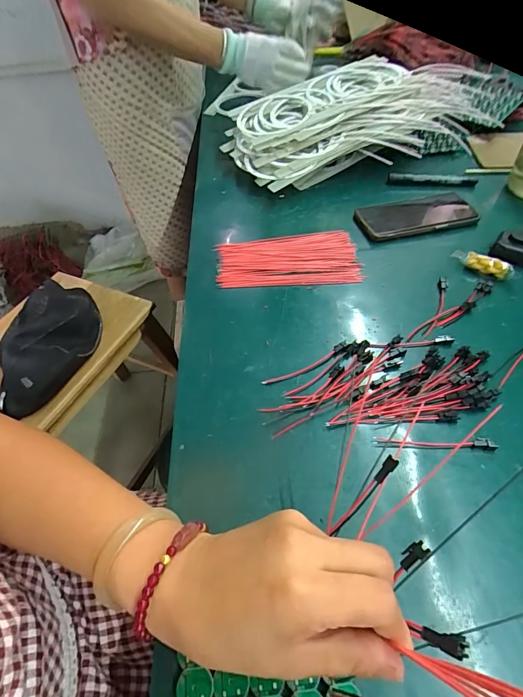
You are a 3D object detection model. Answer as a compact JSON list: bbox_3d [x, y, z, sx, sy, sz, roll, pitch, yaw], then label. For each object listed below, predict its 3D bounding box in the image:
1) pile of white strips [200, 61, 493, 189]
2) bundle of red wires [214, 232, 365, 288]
[{"bbox_3d":[0.152,-0.403,0.653,0.416,0.115,0.227,-21,53,-14],"label":"pile of white strips"},{"bbox_3d":[0.035,-0.117,0.494,0.180,0.014,0.095,-4,51,-1],"label":"bundle of red wires"}]

